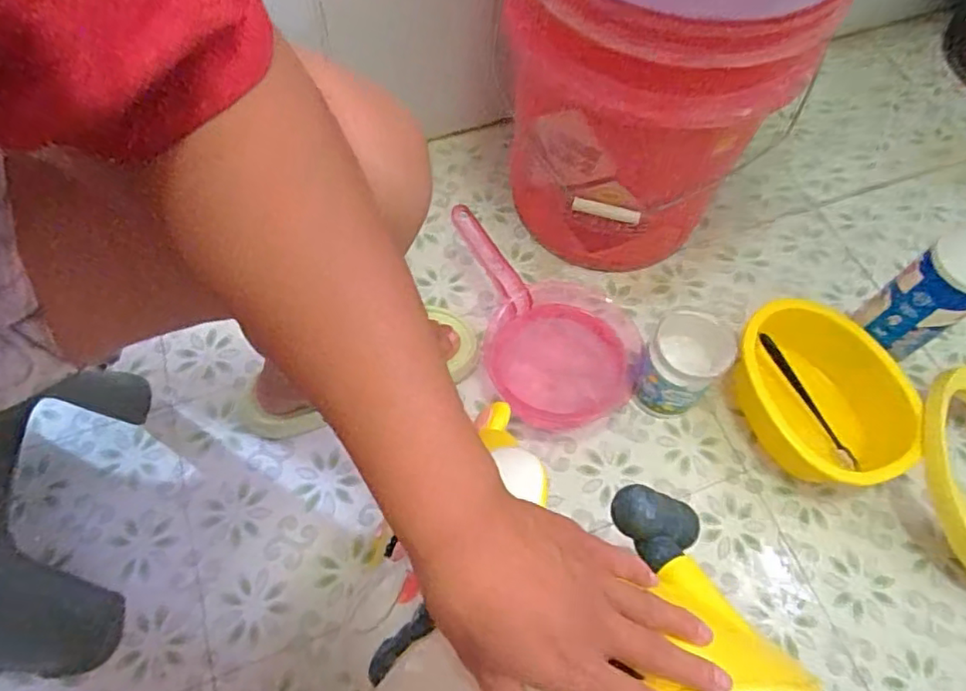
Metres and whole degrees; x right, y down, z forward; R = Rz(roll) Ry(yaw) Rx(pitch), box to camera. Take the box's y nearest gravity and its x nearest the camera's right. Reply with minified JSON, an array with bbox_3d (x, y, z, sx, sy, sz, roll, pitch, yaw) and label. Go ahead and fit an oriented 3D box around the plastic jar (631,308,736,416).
[{"bbox_3d":[0.214,0.026,0.678,0.078,0.117,0.080,1,65,-2],"label":"plastic jar"}]

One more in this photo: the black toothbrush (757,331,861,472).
[{"bbox_3d":[0.367,0.063,0.696,0.009,0.014,0.178,-30,84,-15],"label":"black toothbrush"}]

